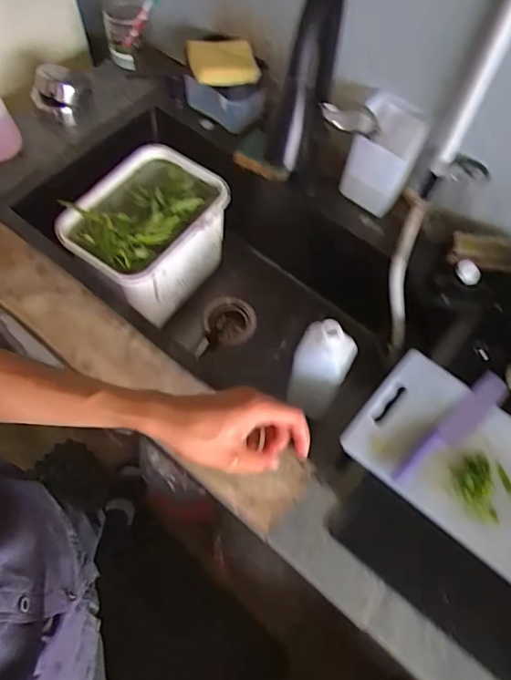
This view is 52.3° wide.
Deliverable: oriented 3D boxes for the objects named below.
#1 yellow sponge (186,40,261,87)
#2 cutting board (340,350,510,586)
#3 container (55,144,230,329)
[{"bbox_3d":[-0.056,-0.485,0.907,0.120,0.045,0.080,-1,62,-3],"label":"yellow sponge"},{"bbox_3d":[0.289,0.166,0.706,0.302,0.018,0.190,37,67,15],"label":"cutting board"},{"bbox_3d":[-0.196,-0.191,0.971,0.205,0.157,0.281,30,65,12],"label":"container"}]

